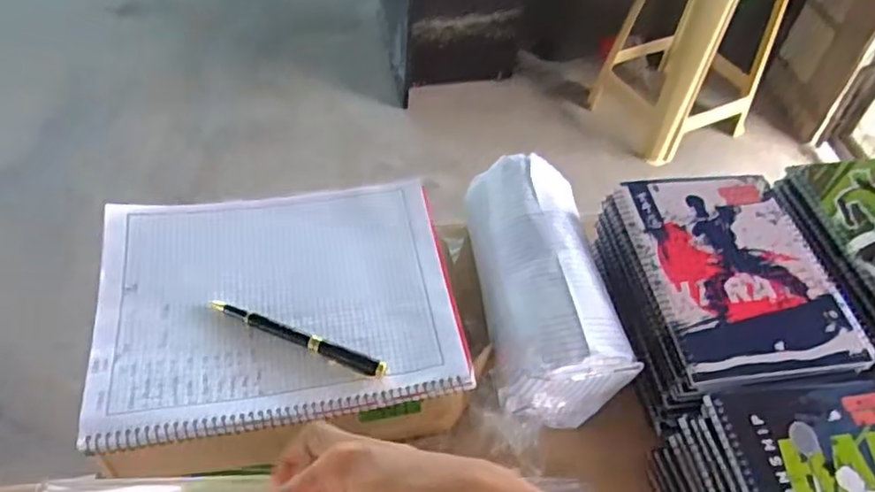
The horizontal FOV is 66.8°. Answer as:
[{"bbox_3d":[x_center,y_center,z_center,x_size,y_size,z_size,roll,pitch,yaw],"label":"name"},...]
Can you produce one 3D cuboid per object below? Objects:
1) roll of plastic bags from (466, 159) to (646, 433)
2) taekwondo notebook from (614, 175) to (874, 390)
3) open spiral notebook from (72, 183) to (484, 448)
[{"bbox_3d":[0.085,0.029,0.583,0.095,0.078,0.240,-4,51,-9],"label":"roll of plastic bags"},{"bbox_3d":[0.245,0.018,0.546,0.151,0.009,0.201,-4,51,-9],"label":"taekwondo notebook"},{"bbox_3d":[-0.124,0.039,0.528,0.272,0.015,0.206,-6,51,-11],"label":"open spiral notebook"}]

